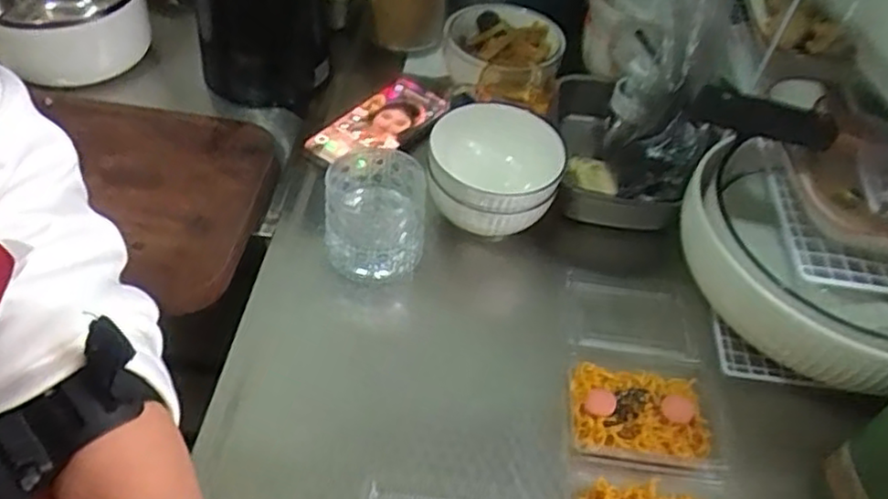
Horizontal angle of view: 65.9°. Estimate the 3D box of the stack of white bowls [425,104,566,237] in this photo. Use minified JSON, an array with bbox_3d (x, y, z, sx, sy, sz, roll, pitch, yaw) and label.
[{"bbox_3d":[0.042,-0.065,0.604,0.118,0.067,0.116,15,48,7],"label":"stack of white bowls"}]

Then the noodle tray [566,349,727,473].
[{"bbox_3d":[0.147,0.113,0.496,0.110,0.023,0.091,9,48,2],"label":"noodle tray"}]

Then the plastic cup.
[{"bbox_3d":[-0.056,-0.025,0.571,0.080,0.084,0.087,3,48,-3],"label":"plastic cup"}]

